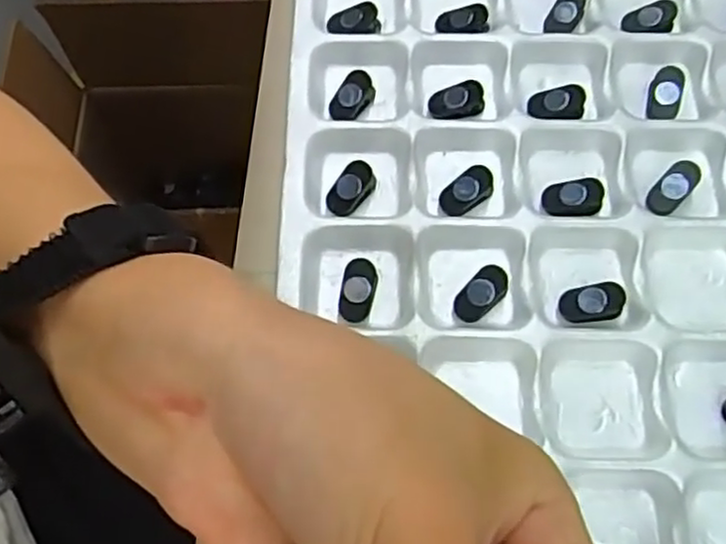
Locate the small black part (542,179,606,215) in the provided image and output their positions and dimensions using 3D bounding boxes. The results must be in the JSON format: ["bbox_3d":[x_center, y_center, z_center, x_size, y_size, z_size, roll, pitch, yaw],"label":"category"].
[{"bbox_3d":[0.081,-0.027,0.279,0.022,0.010,0.014,1,67,2],"label":"small black part"}]

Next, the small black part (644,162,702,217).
[{"bbox_3d":[0.121,-0.032,0.282,0.025,0.007,0.012,-45,70,-3],"label":"small black part"}]

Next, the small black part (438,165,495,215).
[{"bbox_3d":[0.041,-0.031,0.282,0.021,0.012,0.012,-28,66,-13],"label":"small black part"}]

